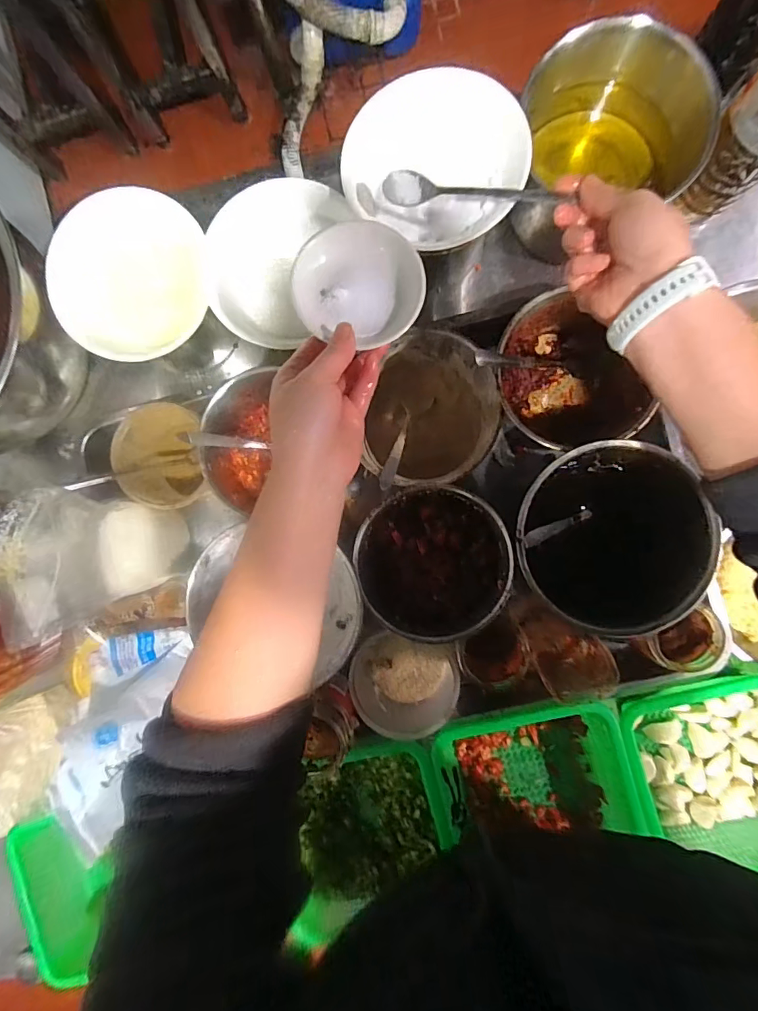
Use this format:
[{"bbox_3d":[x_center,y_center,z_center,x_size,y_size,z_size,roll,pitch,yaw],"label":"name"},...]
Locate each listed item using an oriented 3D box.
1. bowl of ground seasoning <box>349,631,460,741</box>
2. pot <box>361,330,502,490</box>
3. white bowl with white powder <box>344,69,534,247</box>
[{"bbox_3d":[0.024,0.176,0.455,0.102,0.066,0.085,15,91,4],"label":"bowl of ground seasoning"},{"bbox_3d":[0.046,-0.082,0.446,0.119,0.110,0.129,0,90,4],"label":"pot"},{"bbox_3d":[0.048,-0.287,0.390,0.149,0.050,0.129,28,92,4],"label":"white bowl with white powder"}]

